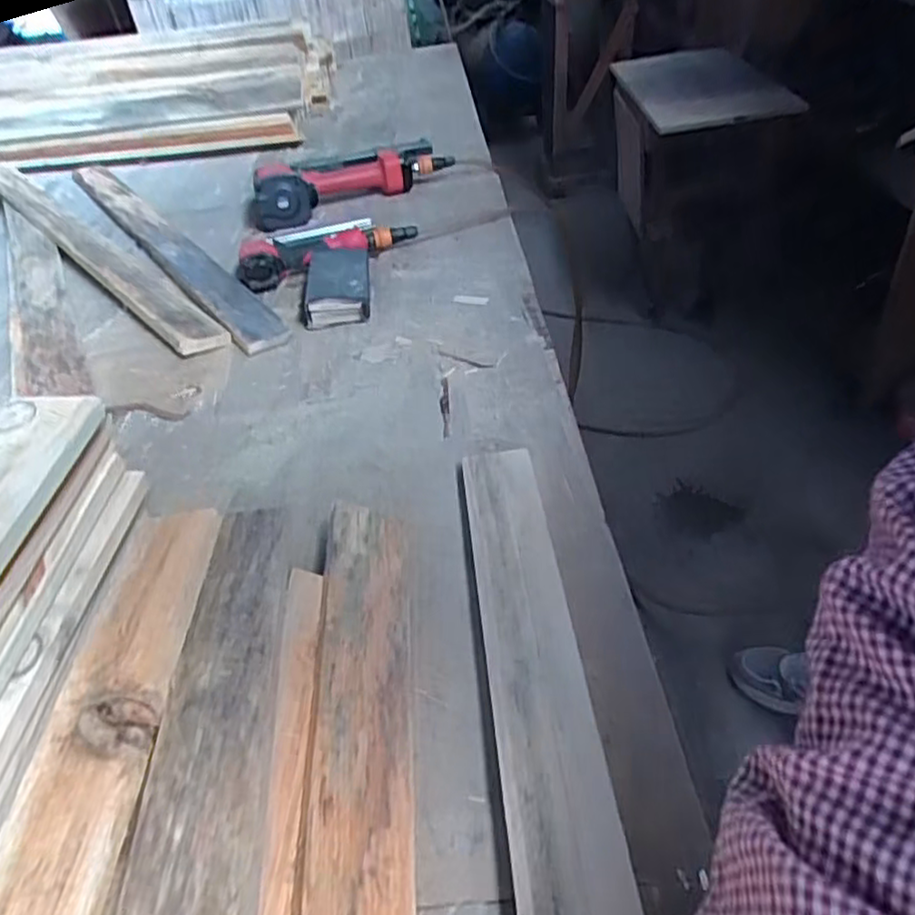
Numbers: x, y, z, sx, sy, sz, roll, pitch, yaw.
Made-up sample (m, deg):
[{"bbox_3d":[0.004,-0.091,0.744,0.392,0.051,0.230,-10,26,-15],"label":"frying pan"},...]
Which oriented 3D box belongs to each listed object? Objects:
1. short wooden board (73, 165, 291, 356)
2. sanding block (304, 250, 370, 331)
[{"bbox_3d":[-0.465,-0.342,1.080,0.063,0.016,0.874,-29,45,-24],"label":"short wooden board"},{"bbox_3d":[-0.151,-0.216,0.871,0.085,0.038,0.130,-8,41,-2],"label":"sanding block"}]

